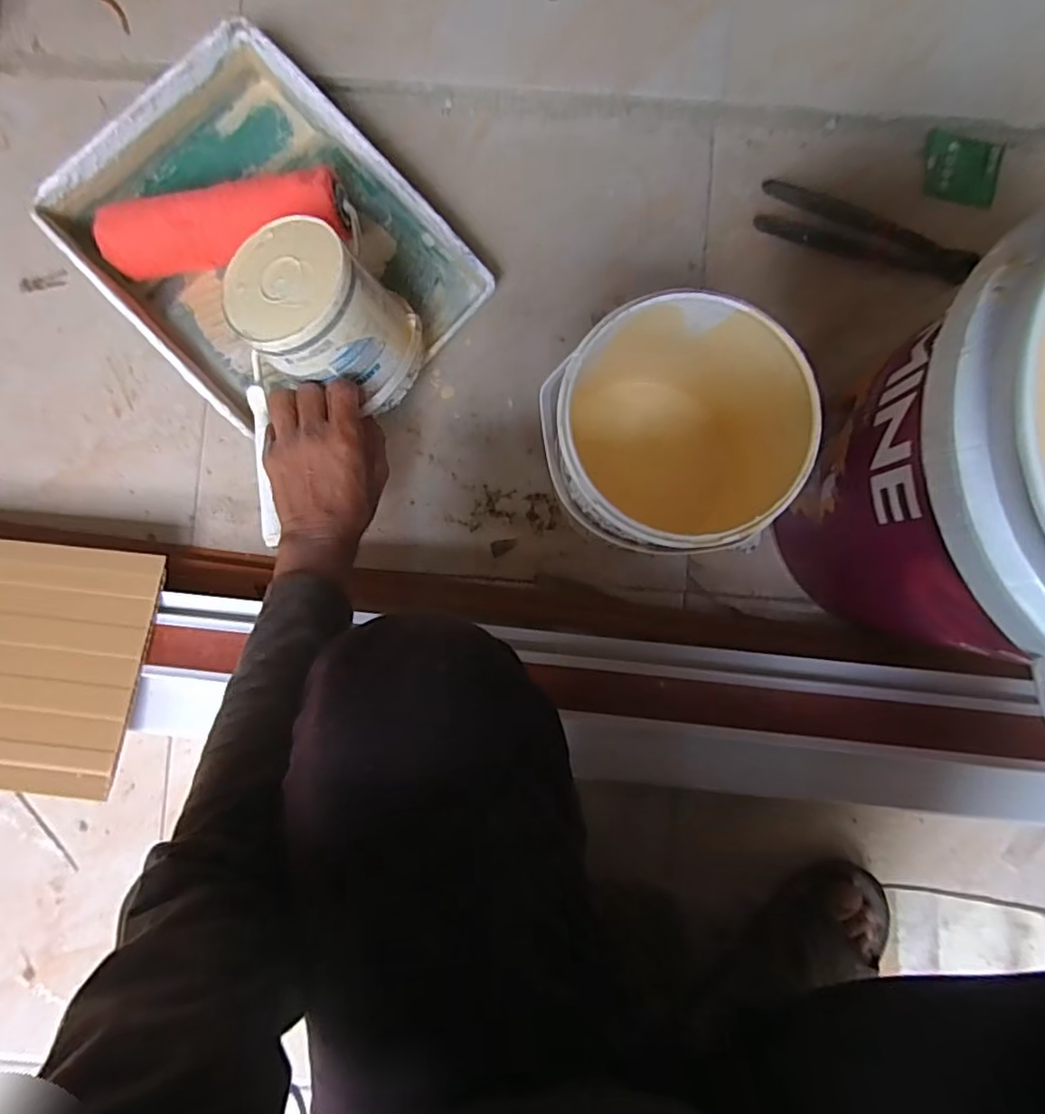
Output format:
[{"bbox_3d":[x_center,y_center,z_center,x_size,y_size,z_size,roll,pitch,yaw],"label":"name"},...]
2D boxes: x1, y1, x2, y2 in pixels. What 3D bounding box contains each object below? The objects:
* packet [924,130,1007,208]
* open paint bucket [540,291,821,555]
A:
[{"bbox_3d":[0.441,-0.391,0.611,0.074,0.006,0.056,17,106,6],"label":"packet"},{"bbox_3d":[0.118,-0.093,0.506,0.183,0.185,0.172,0,88,1],"label":"open paint bucket"}]

